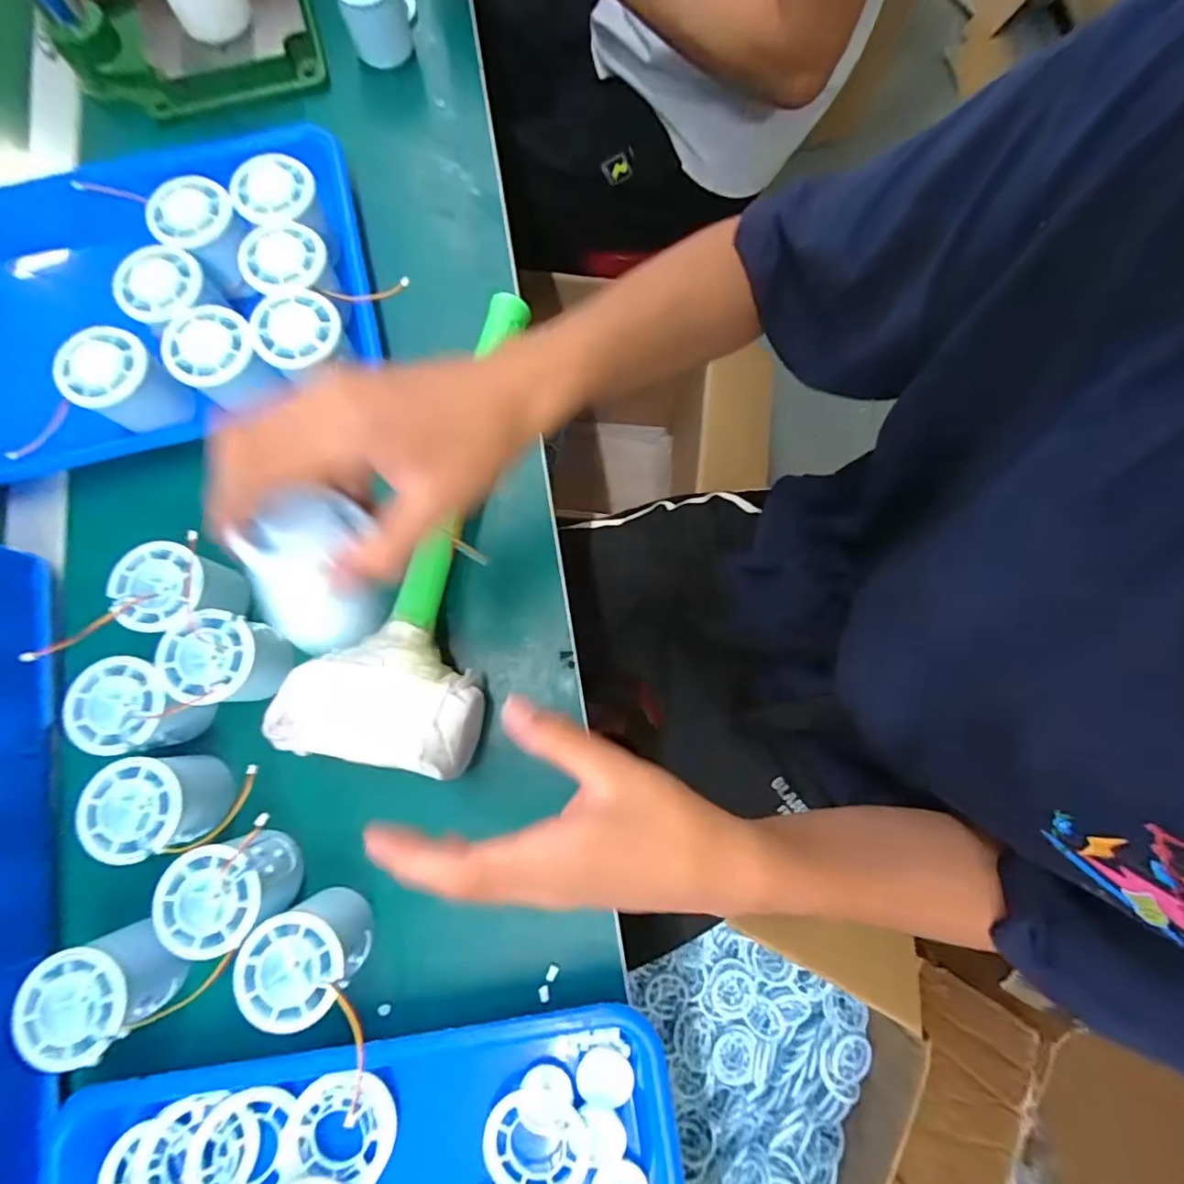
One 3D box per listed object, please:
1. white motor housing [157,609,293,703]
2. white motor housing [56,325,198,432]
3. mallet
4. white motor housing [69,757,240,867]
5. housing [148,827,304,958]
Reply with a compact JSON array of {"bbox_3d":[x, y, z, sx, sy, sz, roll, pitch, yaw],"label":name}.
[{"bbox_3d":[-0.228,0.042,0.343,0.055,0.050,0.054,19,79,4],"label":"white motor housing"},{"bbox_3d":[-0.317,-0.143,0.369,0.063,0.043,0.058,0,78,0],"label":"white motor housing"},{"bbox_3d":[-0.106,-0.055,0.355,0.116,0.073,0.331,9,78,2],"label":"mallet"},{"bbox_3d":[-0.257,0.127,0.327,0.056,0.057,0.052,0,78,0],"label":"white motor housing"},{"bbox_3d":[-0.207,0.171,0.314,0.055,0.056,0.053,0,78,0],"label":"housing"}]

